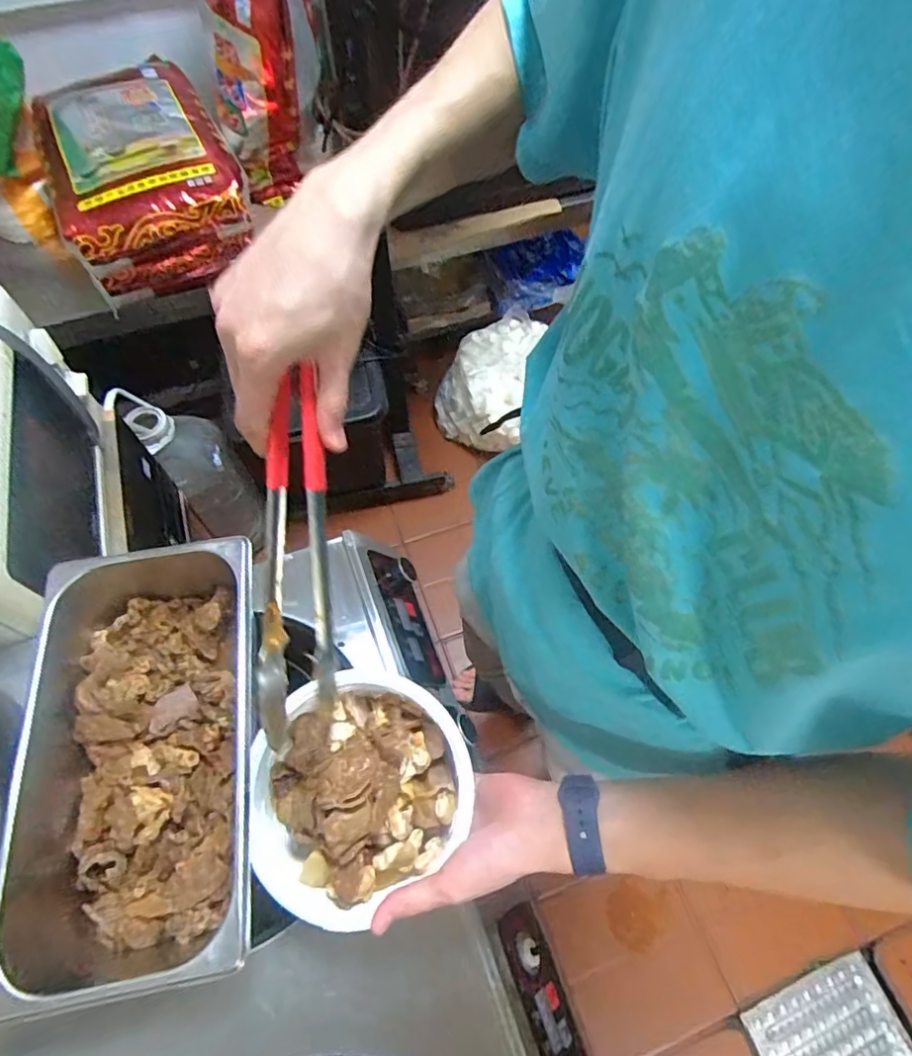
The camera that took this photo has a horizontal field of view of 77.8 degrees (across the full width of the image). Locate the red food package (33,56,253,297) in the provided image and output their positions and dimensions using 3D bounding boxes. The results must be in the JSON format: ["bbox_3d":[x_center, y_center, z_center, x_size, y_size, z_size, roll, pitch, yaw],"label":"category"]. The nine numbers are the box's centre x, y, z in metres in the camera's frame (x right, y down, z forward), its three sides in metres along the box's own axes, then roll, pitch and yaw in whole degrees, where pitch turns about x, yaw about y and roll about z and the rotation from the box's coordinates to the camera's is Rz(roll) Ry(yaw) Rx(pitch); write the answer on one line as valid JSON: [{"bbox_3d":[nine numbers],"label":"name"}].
[{"bbox_3d":[-0.706,-0.795,1.291,0.360,0.223,0.580,-25,64,-13],"label":"red food package"}]

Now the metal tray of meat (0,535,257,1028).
[{"bbox_3d":[-0.253,0.178,0.462,0.178,0.084,0.313,-9,62,-5],"label":"metal tray of meat"}]

